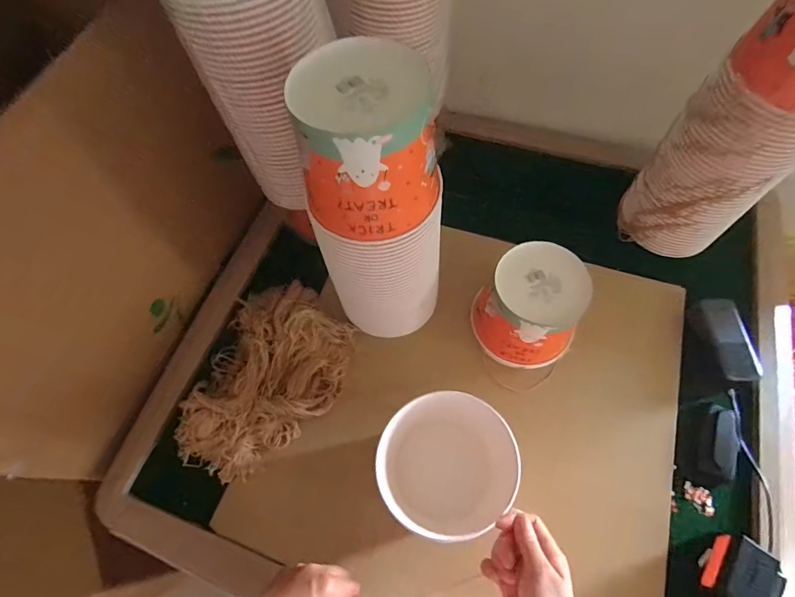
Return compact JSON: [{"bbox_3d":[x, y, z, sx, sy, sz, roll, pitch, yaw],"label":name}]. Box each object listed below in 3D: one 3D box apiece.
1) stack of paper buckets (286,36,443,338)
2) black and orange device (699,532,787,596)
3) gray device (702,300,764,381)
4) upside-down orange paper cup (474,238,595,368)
[{"bbox_3d":[-0.019,-0.081,0.517,0.140,0.381,0.120,-3,64,1],"label":"stack of paper buckets"},{"bbox_3d":[0.412,0.336,0.497,0.058,0.059,0.076,34,70,18],"label":"black and orange device"},{"bbox_3d":[0.511,0.067,0.639,0.057,0.038,0.129,-1,64,2],"label":"gray device"},{"bbox_3d":[0.200,0.017,0.614,0.138,0.139,0.136,-1,64,2],"label":"upside-down orange paper cup"}]

